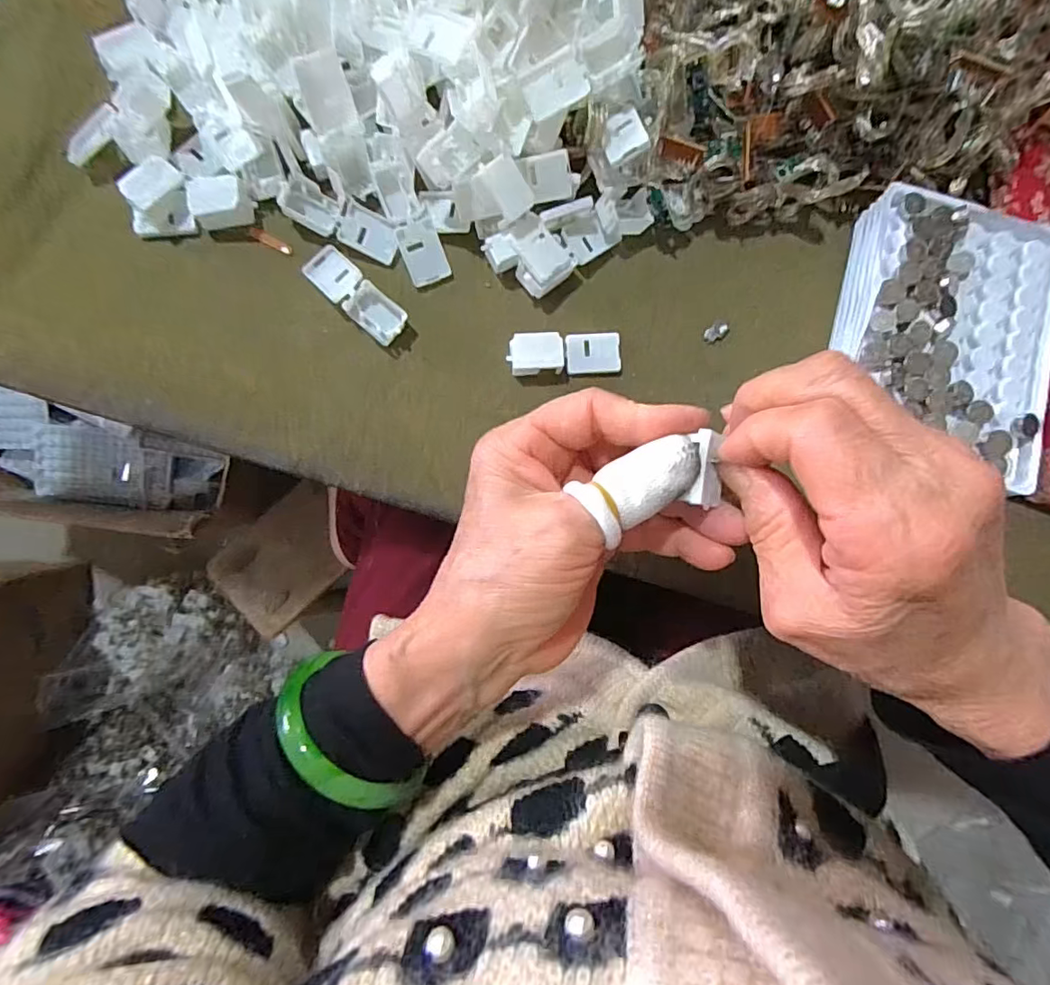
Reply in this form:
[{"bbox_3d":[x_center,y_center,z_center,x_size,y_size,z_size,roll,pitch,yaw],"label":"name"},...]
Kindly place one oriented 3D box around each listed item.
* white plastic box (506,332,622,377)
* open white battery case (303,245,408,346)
[{"bbox_3d":[0.020,-0.068,0.268,0.055,0.014,0.020,-4,91,-6],"label":"white plastic box"},{"bbox_3d":[-0.081,-0.095,0.260,0.054,0.012,0.020,42,87,-4],"label":"open white battery case"}]

